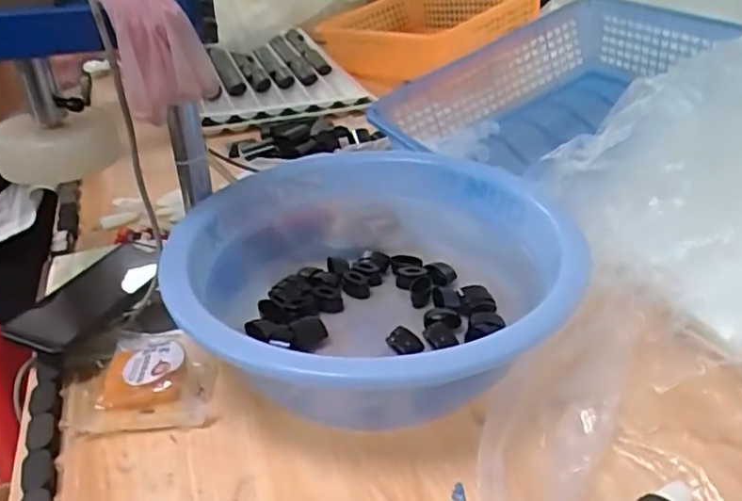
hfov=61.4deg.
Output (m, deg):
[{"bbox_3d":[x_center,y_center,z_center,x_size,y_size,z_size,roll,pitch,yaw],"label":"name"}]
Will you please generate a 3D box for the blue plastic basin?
[{"bbox_3d":[0.003,0.031,0.548,0.315,0.108,0.337,0,31,7],"label":"blue plastic basin"}]

